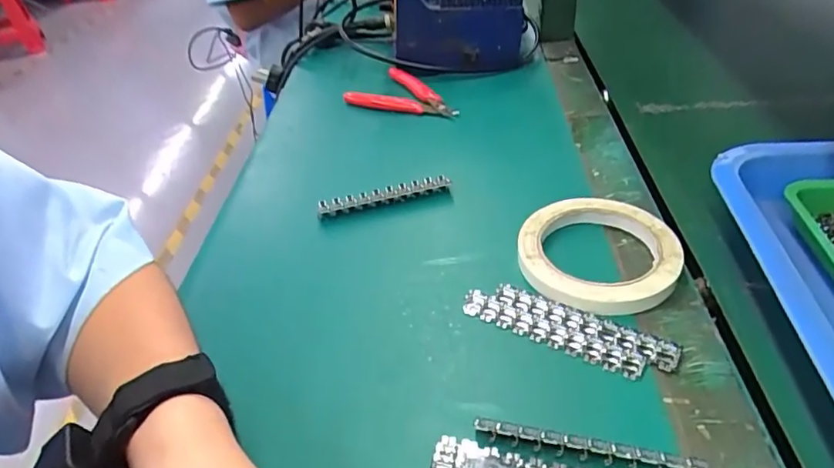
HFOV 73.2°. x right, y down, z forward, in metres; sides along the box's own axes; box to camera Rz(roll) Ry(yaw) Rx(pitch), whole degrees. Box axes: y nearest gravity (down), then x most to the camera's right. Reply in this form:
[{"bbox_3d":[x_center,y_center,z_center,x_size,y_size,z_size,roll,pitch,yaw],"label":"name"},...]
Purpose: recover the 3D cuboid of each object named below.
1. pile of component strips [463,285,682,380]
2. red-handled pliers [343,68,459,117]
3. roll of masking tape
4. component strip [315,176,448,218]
[{"bbox_3d":[0.088,0.056,0.335,0.121,0.006,0.033,18,44,29],"label":"pile of component strips"},{"bbox_3d":[-0.010,-0.144,0.587,0.115,0.018,0.076,24,47,33],"label":"red-handled pliers"},{"bbox_3d":[0.120,0.013,0.376,0.100,0.017,0.101,-4,38,3],"label":"roll of masking tape"},{"bbox_3d":[-0.026,-0.031,0.455,0.109,0.014,0.012,-13,38,-8],"label":"component strip"}]

